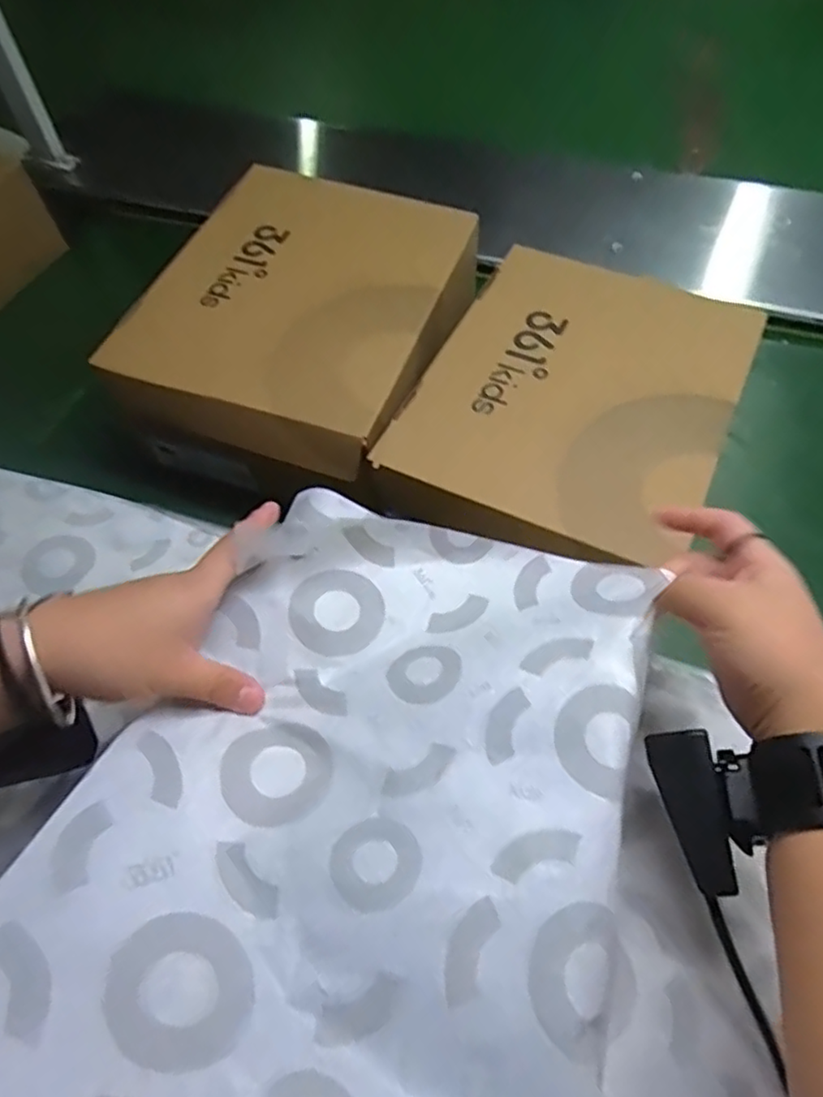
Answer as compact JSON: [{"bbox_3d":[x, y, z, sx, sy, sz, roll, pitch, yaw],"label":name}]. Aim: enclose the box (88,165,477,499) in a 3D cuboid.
[{"bbox_3d":[-0.091,-0.196,0.583,0.243,0.115,0.291,23,64,16],"label":"box"}]

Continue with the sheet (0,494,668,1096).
[{"bbox_3d":[-0.014,0.080,0.251,0.201,0.098,0.267,12,61,11],"label":"sheet"}]

